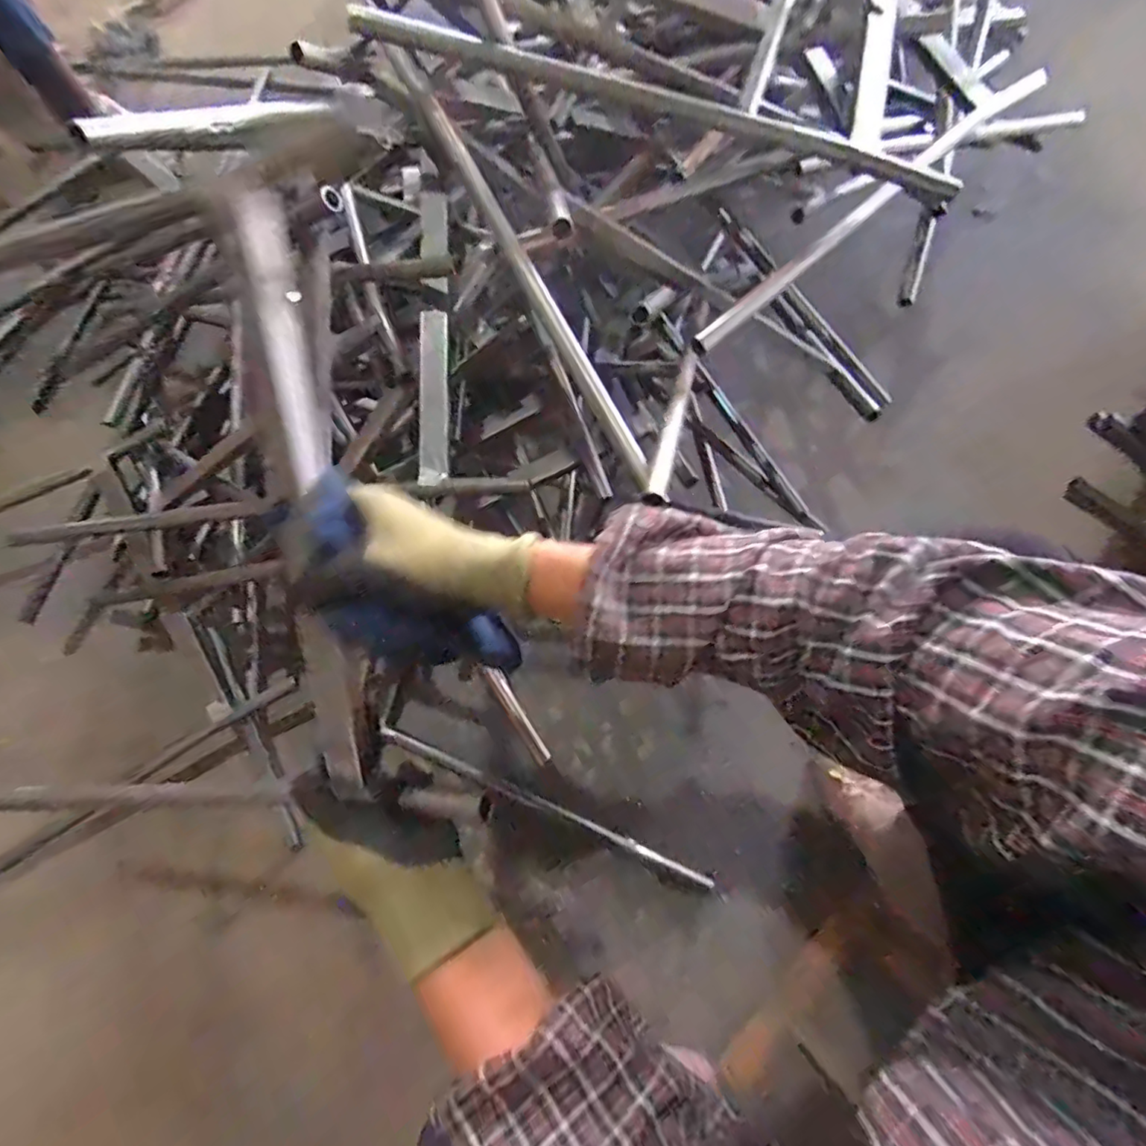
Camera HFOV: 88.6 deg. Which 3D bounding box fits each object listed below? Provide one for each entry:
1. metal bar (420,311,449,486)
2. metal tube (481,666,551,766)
[{"bbox_3d":[-0.144,-0.182,0.610,0.028,0.017,0.179,0,88,1],"label":"metal bar"},{"bbox_3d":[-0.063,0.165,0.678,0.020,0.018,0.119,-31,73,-9],"label":"metal tube"}]

